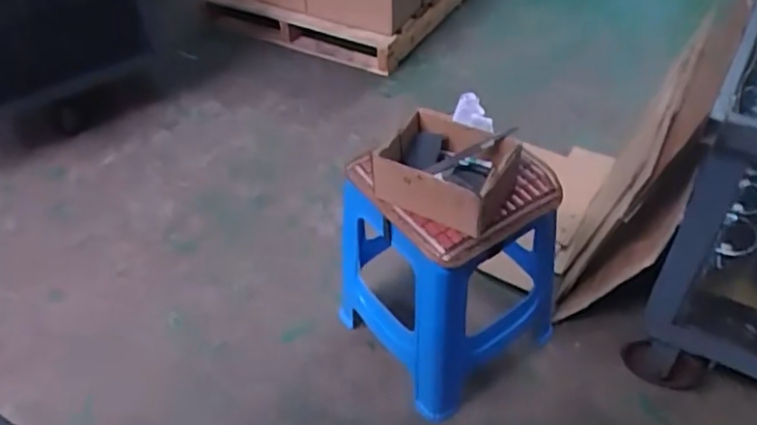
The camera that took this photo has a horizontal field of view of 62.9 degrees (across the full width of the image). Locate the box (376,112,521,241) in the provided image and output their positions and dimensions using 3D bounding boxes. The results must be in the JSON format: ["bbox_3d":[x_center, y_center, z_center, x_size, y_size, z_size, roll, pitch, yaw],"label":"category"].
[{"bbox_3d":[0.104,-0.069,1.013,0.207,0.094,0.152,20,50,22],"label":"box"}]

